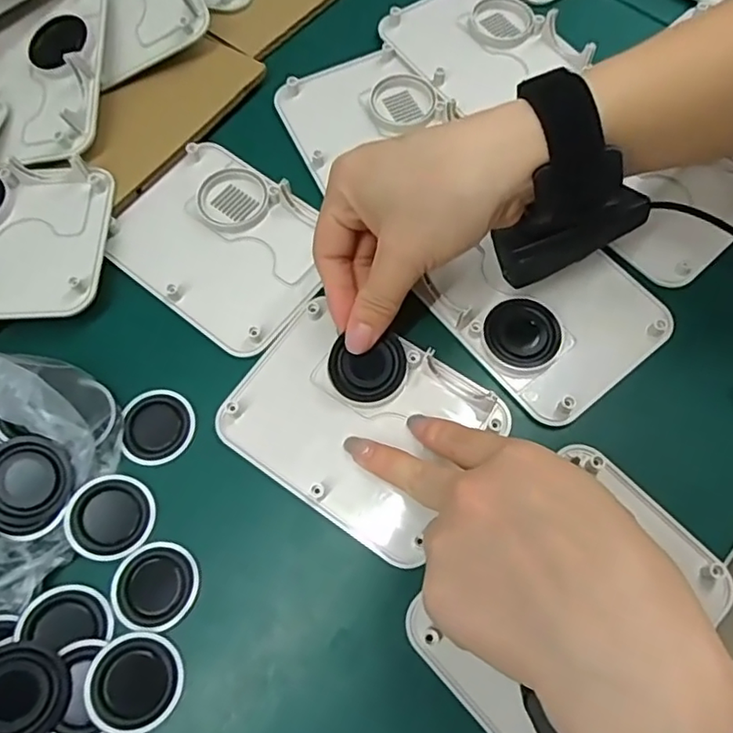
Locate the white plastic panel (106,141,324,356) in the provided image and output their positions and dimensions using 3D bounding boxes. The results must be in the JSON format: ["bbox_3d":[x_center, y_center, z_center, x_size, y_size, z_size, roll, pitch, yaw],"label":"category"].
[{"bbox_3d":[-0.081,-0.071,0.338,0.121,0.008,0.095,37,73,13],"label":"white plastic panel"}]

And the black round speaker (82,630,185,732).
[{"bbox_3d":[-0.099,0.135,0.255,0.038,0.005,0.038,6,63,-12],"label":"black round speaker"}]

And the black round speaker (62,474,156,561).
[{"bbox_3d":[-0.120,0.071,0.281,0.038,0.004,0.037,6,69,-15],"label":"black round speaker"}]

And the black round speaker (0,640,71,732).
[{"bbox_3d":[-0.141,0.132,0.239,0.039,0.006,0.038,18,55,-29],"label":"black round speaker"}]

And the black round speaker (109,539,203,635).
[{"bbox_3d":[-0.097,0.100,0.273,0.039,0.004,0.037,0,69,0],"label":"black round speaker"}]

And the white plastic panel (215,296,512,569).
[{"bbox_3d":[-0.003,0.026,0.298,0.118,0.007,0.095,32,72,12],"label":"white plastic panel"}]

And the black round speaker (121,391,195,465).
[{"bbox_3d":[-0.105,0.030,0.301,0.035,0.004,0.038,0,69,0],"label":"black round speaker"}]

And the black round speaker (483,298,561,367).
[{"bbox_3d":[0.081,-0.017,0.312,0.038,0.010,0.038,0,69,0],"label":"black round speaker"}]

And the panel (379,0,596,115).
[{"bbox_3d":[0.073,-0.212,0.385,0.098,0.013,0.102,-27,71,-10],"label":"panel"}]

